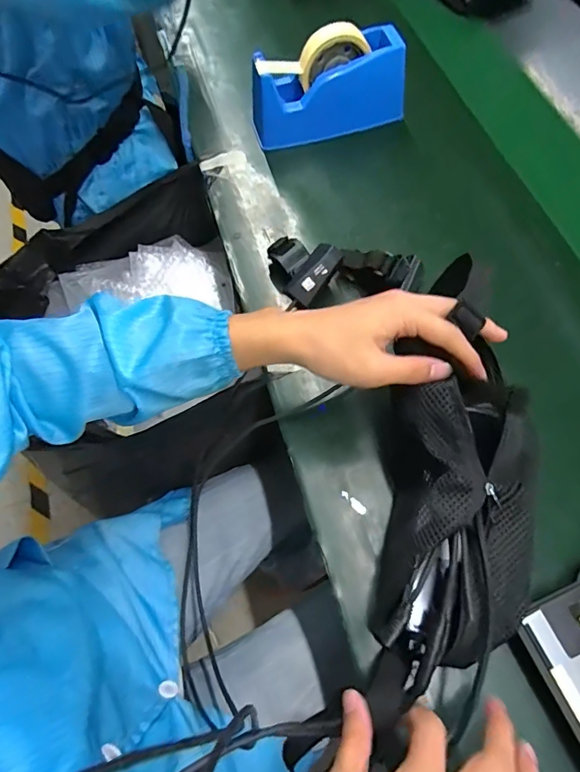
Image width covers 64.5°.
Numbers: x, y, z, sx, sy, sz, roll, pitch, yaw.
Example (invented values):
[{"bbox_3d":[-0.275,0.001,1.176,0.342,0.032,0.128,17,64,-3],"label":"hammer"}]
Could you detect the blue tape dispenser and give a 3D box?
[{"bbox_3d":[0.049,-0.387,0.594,0.197,0.113,0.070,-15,66,-7],"label":"blue tape dispenser"}]

